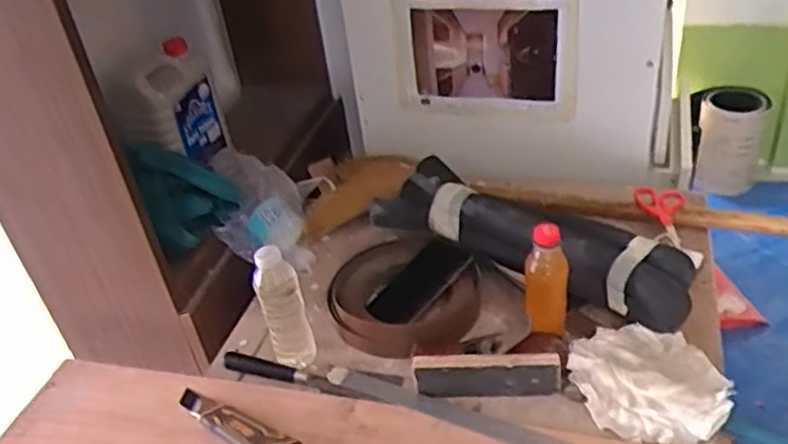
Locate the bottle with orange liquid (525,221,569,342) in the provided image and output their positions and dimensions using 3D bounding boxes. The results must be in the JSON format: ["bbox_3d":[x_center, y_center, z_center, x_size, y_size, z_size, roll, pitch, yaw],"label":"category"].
[{"bbox_3d":[0.189,0.073,0.879,0.052,0.151,0.048,-2,37,8],"label":"bottle with orange liquid"}]

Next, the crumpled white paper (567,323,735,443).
[{"bbox_3d":[0.310,0.190,0.842,0.164,0.029,0.166,-19,38,-15],"label":"crumpled white paper"}]

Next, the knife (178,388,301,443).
[{"bbox_3d":[-0.191,0.250,0.856,0.216,0.032,0.045,20,45,33],"label":"knife"}]

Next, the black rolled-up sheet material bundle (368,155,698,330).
[{"bbox_3d":[0.181,0.030,1.003,0.473,0.106,0.131,23,46,35],"label":"black rolled-up sheet material bundle"}]

